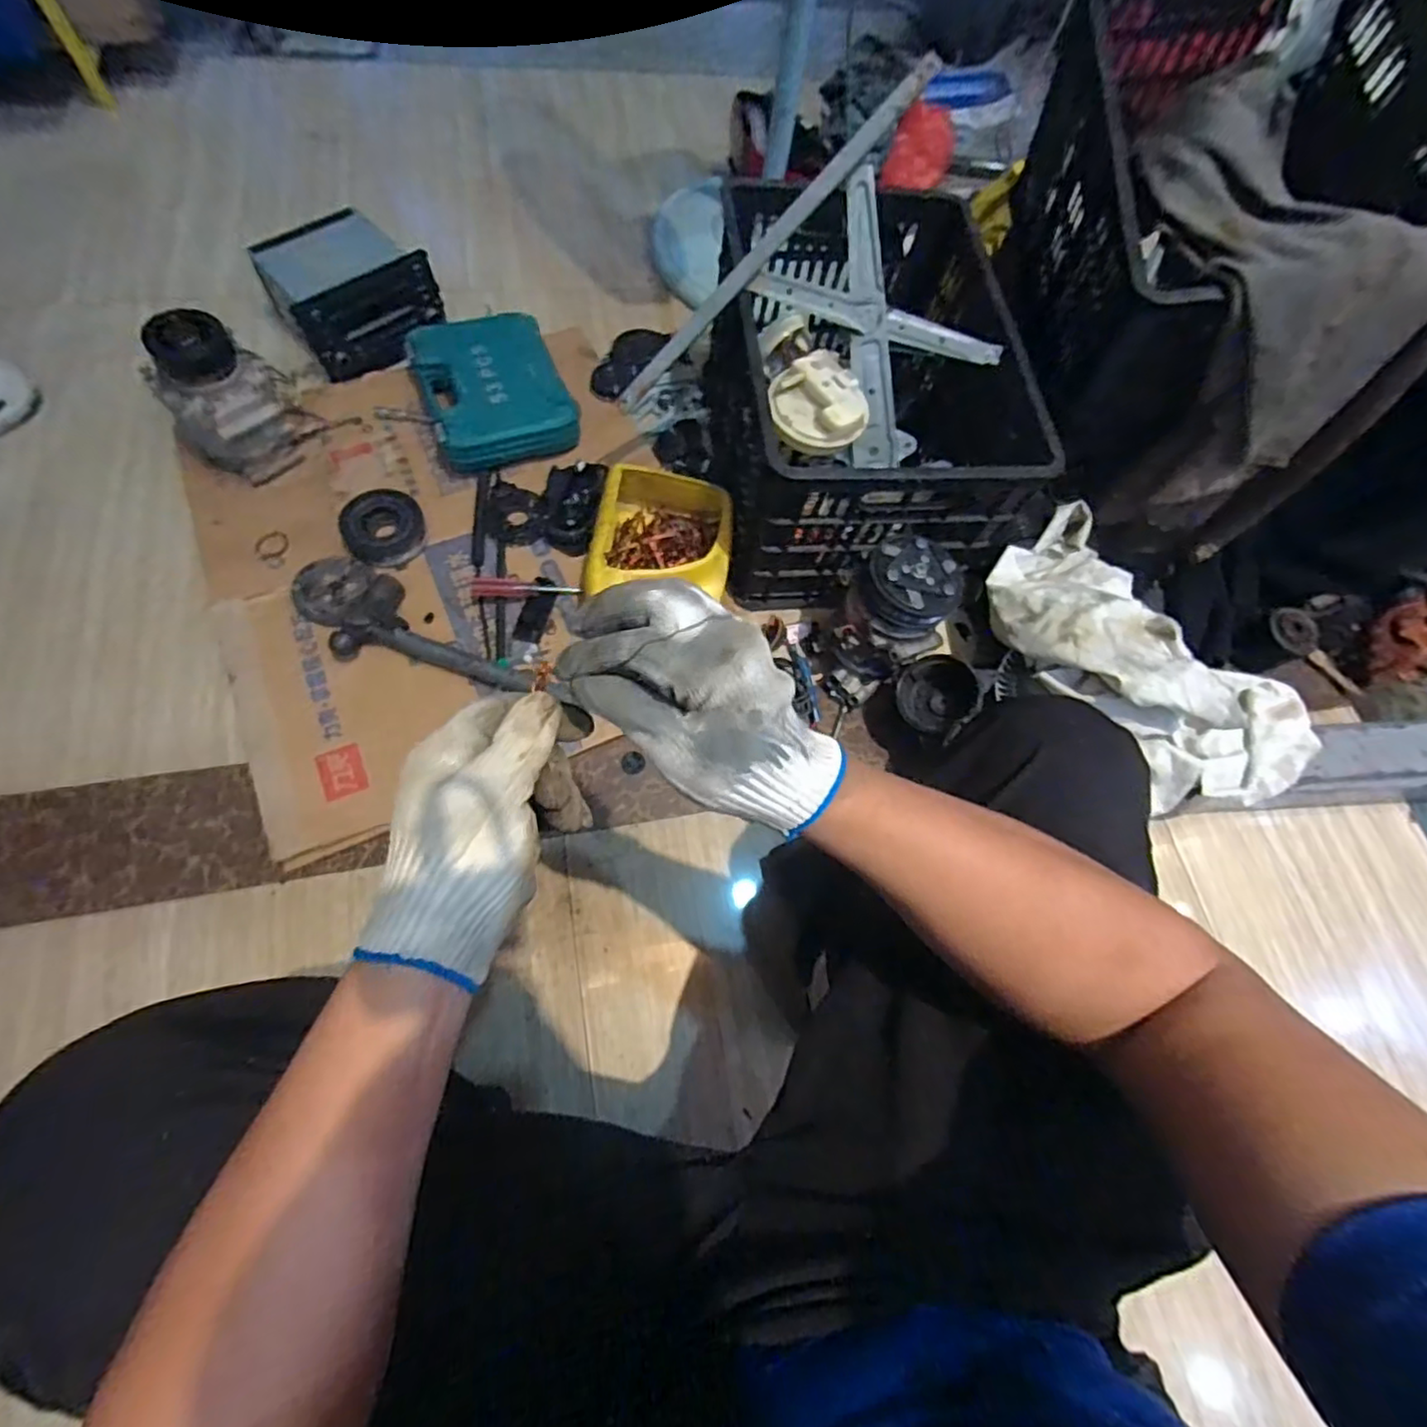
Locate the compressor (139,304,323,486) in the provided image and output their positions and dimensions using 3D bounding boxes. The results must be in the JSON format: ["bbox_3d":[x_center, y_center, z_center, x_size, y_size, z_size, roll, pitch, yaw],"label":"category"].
[{"bbox_3d":[-0.642,-0.430,0.863,0.137,0.188,0.157,36,67,9],"label":"compressor"}]

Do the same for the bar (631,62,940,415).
[{"bbox_3d":[0.051,-0.521,0.752,0.456,0.026,0.026,-34,66,29],"label":"bar"}]

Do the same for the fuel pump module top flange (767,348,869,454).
[{"bbox_3d":[0.121,-0.356,0.761,0.108,0.045,0.109,0,83,3],"label":"fuel pump module top flange"}]

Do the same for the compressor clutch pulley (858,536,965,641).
[{"bbox_3d":[0.232,-0.151,0.774,0.107,0.061,0.106,3,68,-6],"label":"compressor clutch pulley"}]

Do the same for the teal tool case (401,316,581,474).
[{"bbox_3d":[-0.320,-0.470,0.958,0.199,0.063,0.240,-21,69,-11],"label":"teal tool case"}]

